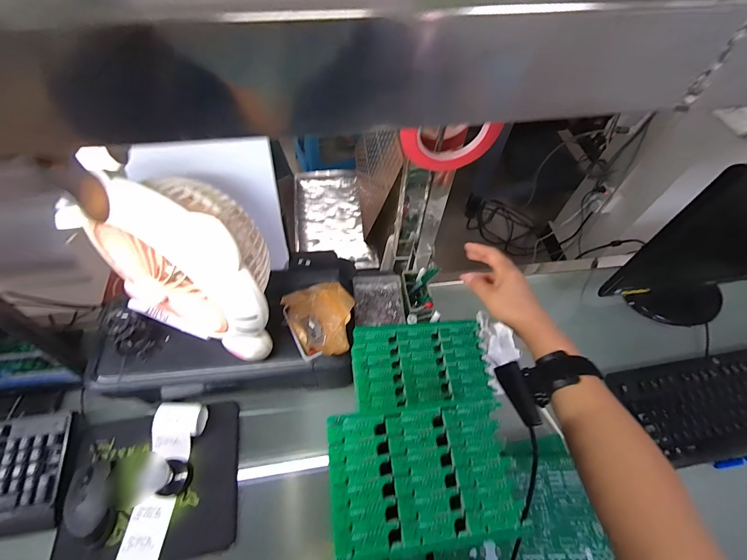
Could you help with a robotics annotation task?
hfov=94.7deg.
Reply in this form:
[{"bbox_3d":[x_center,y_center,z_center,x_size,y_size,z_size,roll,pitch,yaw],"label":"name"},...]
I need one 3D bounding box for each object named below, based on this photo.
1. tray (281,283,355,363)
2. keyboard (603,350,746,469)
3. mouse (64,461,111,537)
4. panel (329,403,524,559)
[{"bbox_3d":[-0.077,0.058,0.504,0.096,0.062,0.110,-22,61,-15],"label":"tray"},{"bbox_3d":[0.683,0.215,0.627,0.450,0.032,0.165,-8,59,-6],"label":"keyboard"},{"bbox_3d":[-0.422,0.321,0.506,0.053,0.037,0.097,-24,50,-16],"label":"mouse"},{"bbox_3d":[0.034,0.134,0.241,0.122,0.009,0.081,-5,58,-5],"label":"panel"}]

